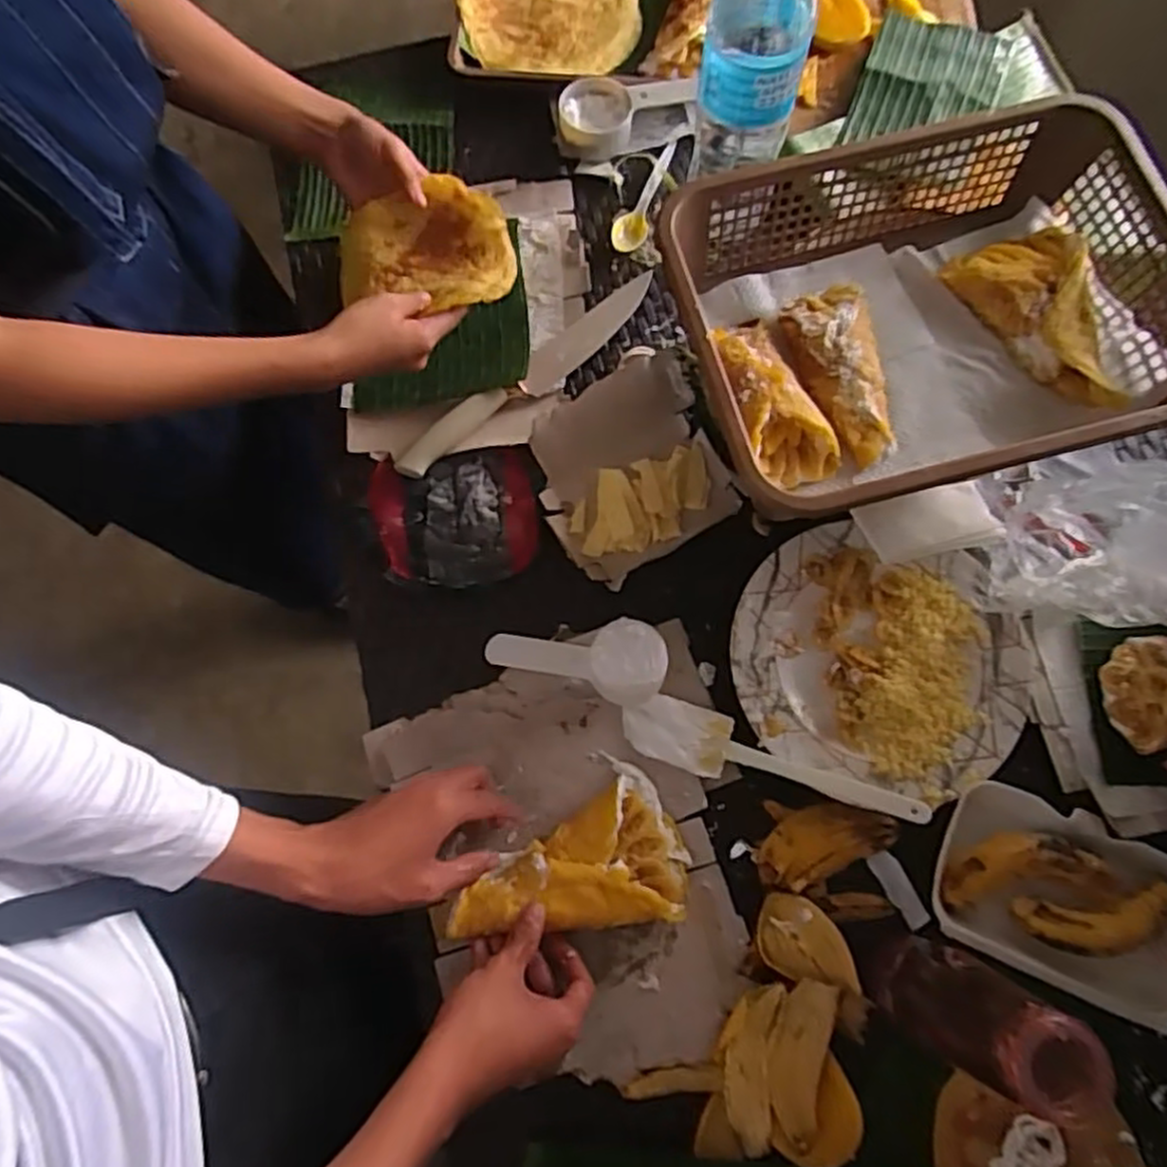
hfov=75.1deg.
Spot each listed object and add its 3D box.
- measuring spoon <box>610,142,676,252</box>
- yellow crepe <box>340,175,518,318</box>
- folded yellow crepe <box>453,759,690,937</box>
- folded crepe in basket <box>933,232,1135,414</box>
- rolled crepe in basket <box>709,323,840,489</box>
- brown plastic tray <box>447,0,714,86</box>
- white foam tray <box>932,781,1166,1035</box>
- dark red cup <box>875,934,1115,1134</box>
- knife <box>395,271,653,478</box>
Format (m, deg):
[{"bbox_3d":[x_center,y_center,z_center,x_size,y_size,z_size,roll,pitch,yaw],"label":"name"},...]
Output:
[{"bbox_3d":[0.064,-0.379,0.738,0.030,0.017,0.144,22,75,8],"label":"measuring spoon"},{"bbox_3d":[-0.136,-0.284,0.645,0.151,0.036,0.115,11,74,4],"label":"yellow crepe"},{"bbox_3d":[-0.011,0.198,0.562,0.168,0.026,0.108,-6,73,0],"label":"folded yellow crepe"},{"bbox_3d":[0.365,-0.206,0.584,0.094,0.025,0.155,-32,75,-8],"label":"folded crepe in basket"},{"bbox_3d":[0.135,-0.138,0.565,0.064,0.035,0.138,-23,74,-5],"label":"rolled crepe in basket"},{"bbox_3d":[0.006,-0.600,0.782,0.270,0.026,0.208,4,74,3],"label":"brown plastic tray"},{"bbox_3d":[0.343,0.223,0.541,0.175,0.024,0.115,24,75,8],"label":"white foam tray"},{"bbox_3d":[0.228,0.255,0.451,0.057,0.190,0.059,0,73,1],"label":"dark red cup"},{"bbox_3d":[-0.047,-0.190,0.674,0.288,0.021,0.043,-38,76,-9],"label":"knife"}]

